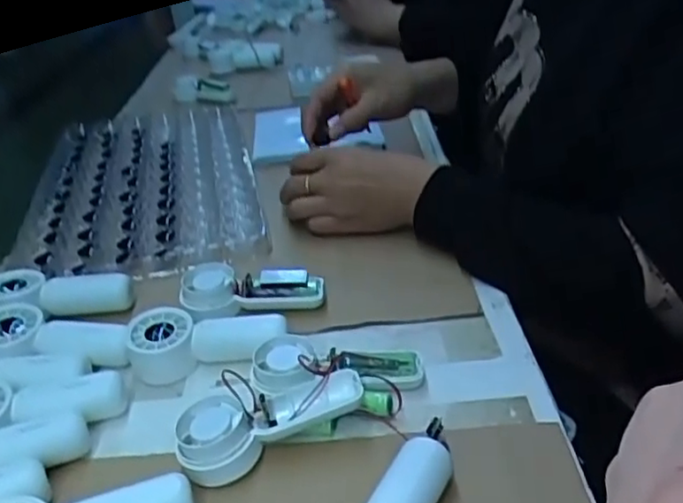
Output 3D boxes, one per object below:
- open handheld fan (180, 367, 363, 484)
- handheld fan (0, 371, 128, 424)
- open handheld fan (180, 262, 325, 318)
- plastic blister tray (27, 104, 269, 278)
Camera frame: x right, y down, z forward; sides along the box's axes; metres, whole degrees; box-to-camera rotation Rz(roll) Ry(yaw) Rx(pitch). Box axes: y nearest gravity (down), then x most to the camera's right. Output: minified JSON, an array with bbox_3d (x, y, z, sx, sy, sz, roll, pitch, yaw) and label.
[{"bbox_3d":[-0.040,0.103,0.382,0.107,0.034,0.044,-12,32,-9],"label":"open handheld fan"},{"bbox_3d":[-0.198,0.104,0.413,0.111,0.032,0.048,-7,31,-2],"label":"handheld fan"},{"bbox_3d":[-0.069,0.027,0.507,0.107,0.028,0.033,-7,31,-2],"label":"open handheld fan"},{"bbox_3d":[-0.213,-0.085,0.727,0.219,0.018,0.397,-11,32,-8],"label":"plastic blister tray"}]

